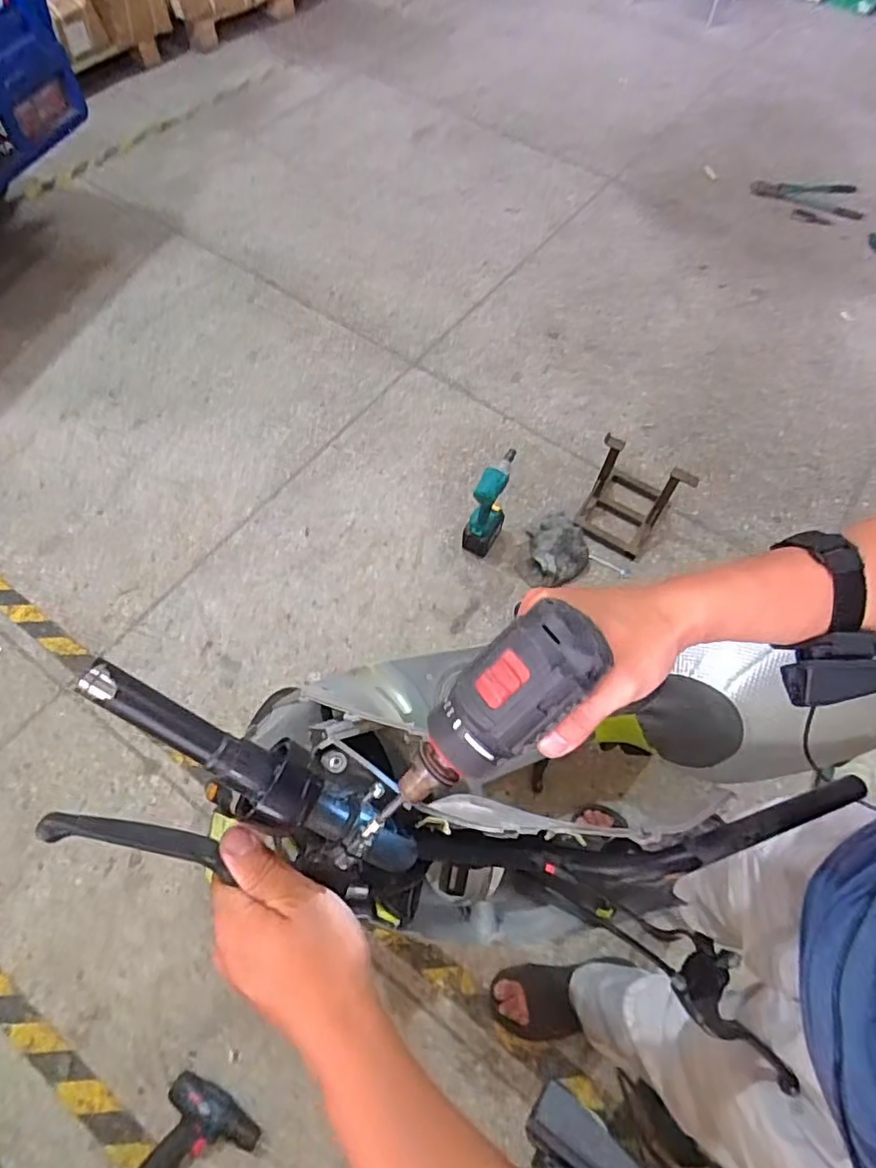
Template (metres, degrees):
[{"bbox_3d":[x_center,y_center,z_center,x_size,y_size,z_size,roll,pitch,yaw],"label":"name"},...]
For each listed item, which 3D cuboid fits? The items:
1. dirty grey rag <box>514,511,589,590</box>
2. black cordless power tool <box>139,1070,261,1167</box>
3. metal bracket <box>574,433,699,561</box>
[{"bbox_3d":[0.325,-0.100,1.670,0.226,0.073,0.198,-39,71,-20],"label":"dirty grey rag"},{"bbox_3d":[-0.438,1.031,1.063,0.181,0.050,0.204,21,64,8],"label":"black cordless power tool"},{"bbox_3d":[0.547,-0.271,1.638,0.237,0.270,0.274,21,64,7],"label":"metal bracket"}]

